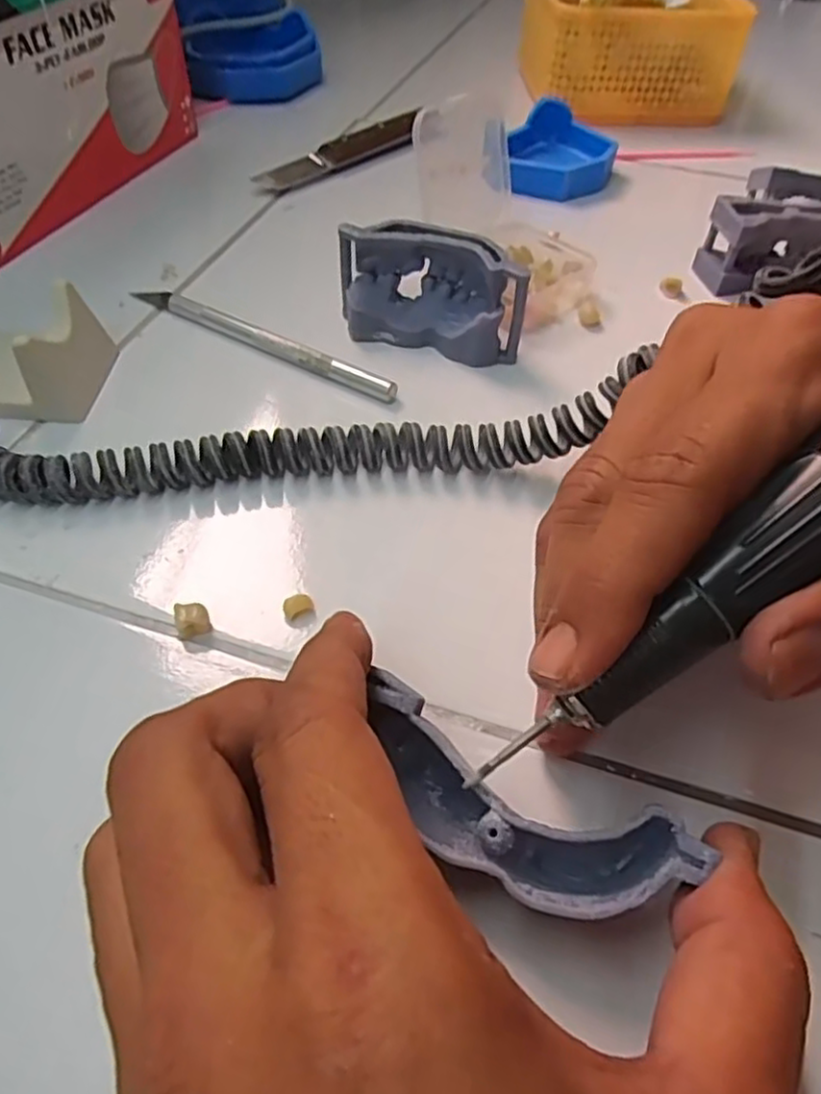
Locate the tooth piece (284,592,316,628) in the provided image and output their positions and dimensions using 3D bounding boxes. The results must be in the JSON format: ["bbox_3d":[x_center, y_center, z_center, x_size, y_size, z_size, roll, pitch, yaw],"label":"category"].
[{"bbox_3d":[-0.033,0.019,0.210,0.009,0.006,0.009,-8,49,-10],"label":"tooth piece"}]

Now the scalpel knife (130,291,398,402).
[{"bbox_3d":[-0.064,-0.088,0.294,0.133,0.010,0.008,25,52,18],"label":"scalpel knife"}]

